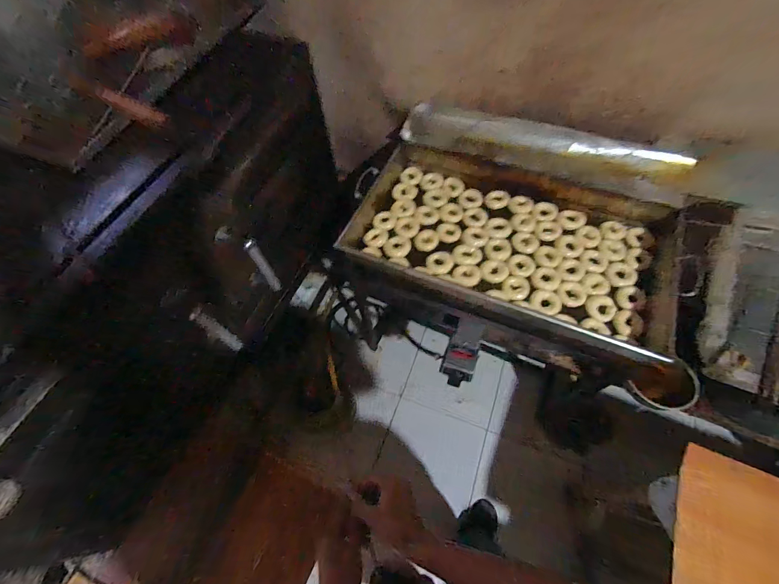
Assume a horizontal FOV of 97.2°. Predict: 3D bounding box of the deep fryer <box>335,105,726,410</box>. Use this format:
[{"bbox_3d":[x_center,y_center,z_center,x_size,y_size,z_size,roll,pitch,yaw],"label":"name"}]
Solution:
[{"bbox_3d":[0.357,-0.146,1.012,0.905,0.322,0.695,22,62,16],"label":"deep fryer"}]

